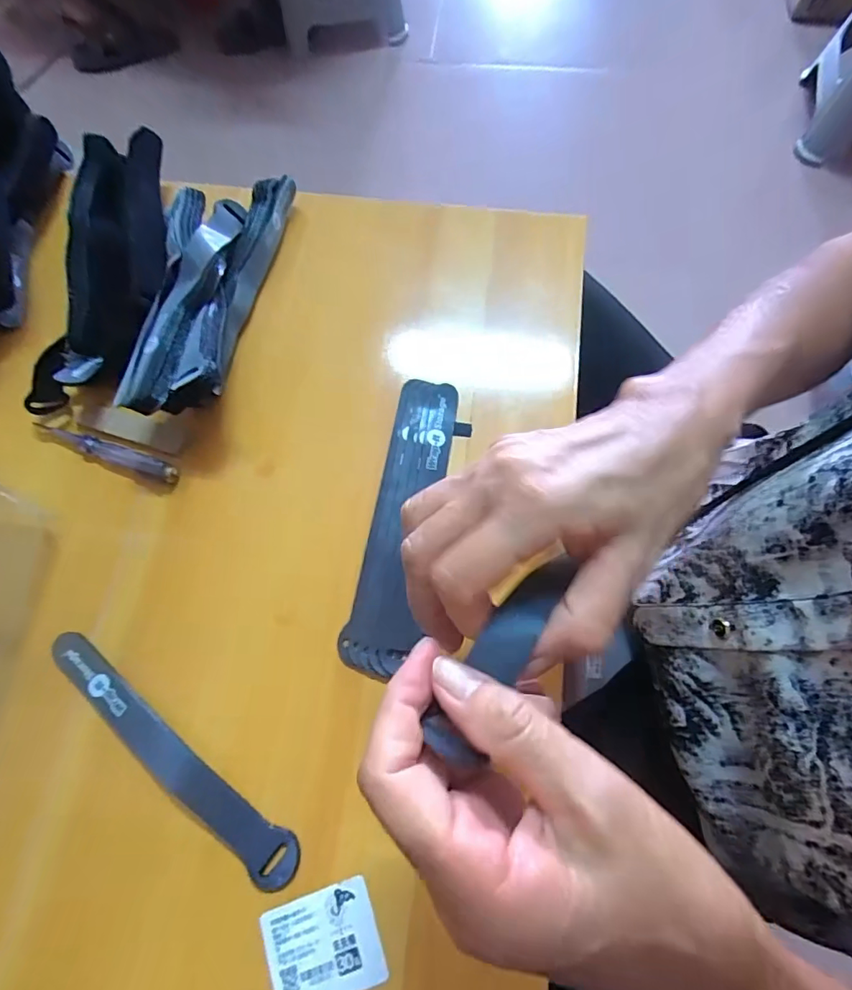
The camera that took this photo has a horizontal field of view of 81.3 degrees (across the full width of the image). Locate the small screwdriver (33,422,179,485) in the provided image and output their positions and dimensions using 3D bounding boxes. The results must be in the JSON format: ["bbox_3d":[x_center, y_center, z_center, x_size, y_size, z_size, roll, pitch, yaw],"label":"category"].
[{"bbox_3d":[-0.231,-0.032,0.357,0.118,0.013,0.015,21,75,7],"label":"small screwdriver"}]

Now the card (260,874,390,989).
[{"bbox_3d":[-0.056,0.244,0.267,0.060,0.004,0.050,-19,74,-5],"label":"card"}]

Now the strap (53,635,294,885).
[{"bbox_3d":[-0.154,0.152,0.296,0.198,0.008,0.027,38,78,11],"label":"strap"}]

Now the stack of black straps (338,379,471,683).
[{"bbox_3d":[-0.012,0.016,0.336,0.048,0.012,0.204,11,74,4],"label":"stack of black straps"}]

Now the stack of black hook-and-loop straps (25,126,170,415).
[{"bbox_3d":[-0.247,-0.182,0.387,0.076,0.040,0.253,5,74,2],"label":"stack of black hook-and-loop straps"}]

